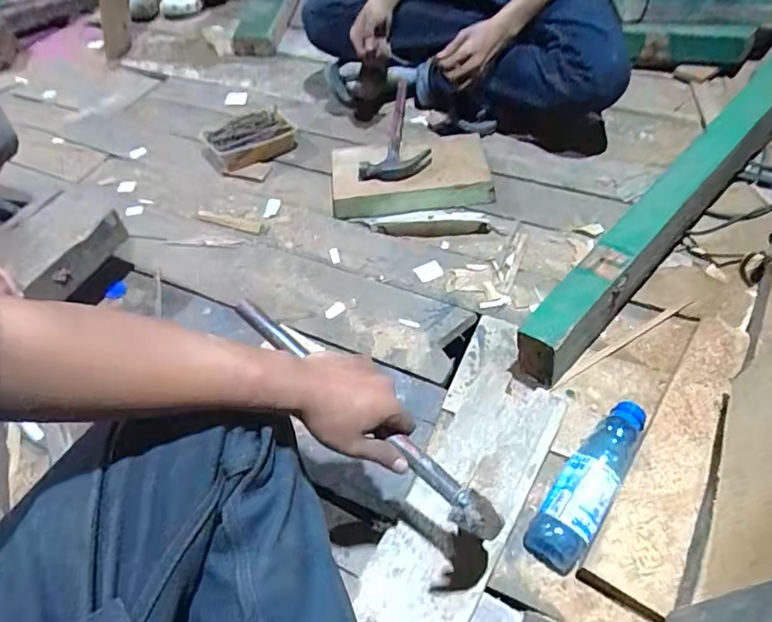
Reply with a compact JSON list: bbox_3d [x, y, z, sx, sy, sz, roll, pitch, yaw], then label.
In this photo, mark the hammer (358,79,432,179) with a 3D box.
[{"bbox_3d":[0.022,-0.351,1.004,0.125,0.048,0.295,1,50,5],"label":"hammer"}]

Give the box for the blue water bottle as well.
[{"bbox_3d":[0.238,0.193,0.622,0.060,0.052,0.211,29,57,21],"label":"blue water bottle"}]

